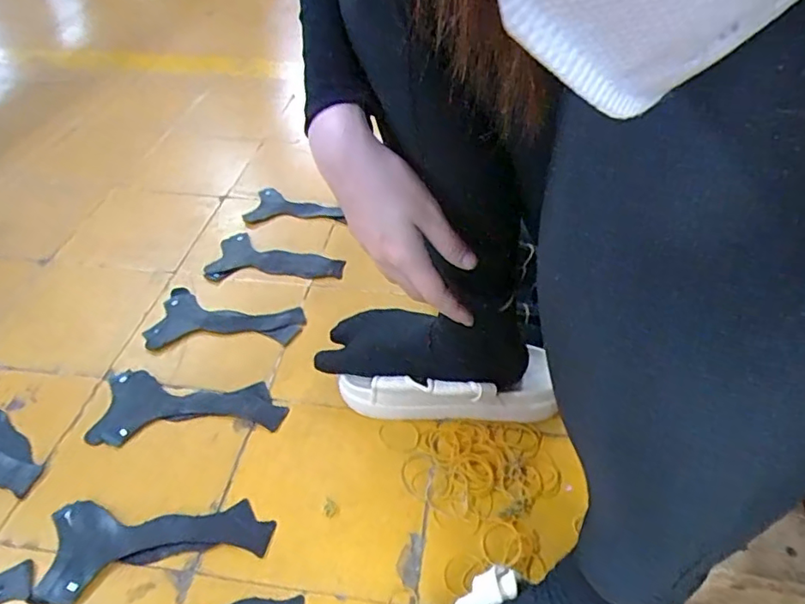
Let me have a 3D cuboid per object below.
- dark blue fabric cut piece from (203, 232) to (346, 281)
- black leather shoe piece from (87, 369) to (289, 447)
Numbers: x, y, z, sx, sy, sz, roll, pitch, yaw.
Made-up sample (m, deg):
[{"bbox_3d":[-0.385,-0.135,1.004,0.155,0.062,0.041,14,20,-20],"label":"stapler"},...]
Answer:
[{"bbox_3d":[-0.184,-0.061,0.865,0.197,0.006,0.101,6,44,8],"label":"dark blue fabric cut piece"},{"bbox_3d":[-0.238,0.117,0.661,0.206,0.014,0.091,-1,43,0],"label":"black leather shoe piece"}]

